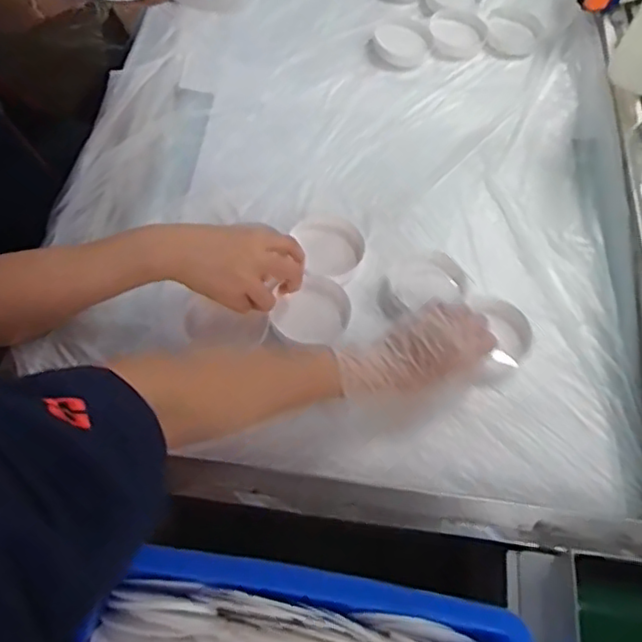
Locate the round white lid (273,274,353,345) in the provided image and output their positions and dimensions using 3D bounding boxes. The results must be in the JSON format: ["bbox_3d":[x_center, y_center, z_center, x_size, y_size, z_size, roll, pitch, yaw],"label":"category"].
[{"bbox_3d":[-0.006,-0.012,0.602,0.067,0.012,0.070,2,60,-3],"label":"round white lid"}]

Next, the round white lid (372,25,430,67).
[{"bbox_3d":[0.105,-0.359,0.824,0.065,0.007,0.075,-29,66,-19],"label":"round white lid"}]

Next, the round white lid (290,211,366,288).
[{"bbox_3d":[0.011,-0.076,0.643,0.066,0.018,0.081,-19,63,-14],"label":"round white lid"}]

